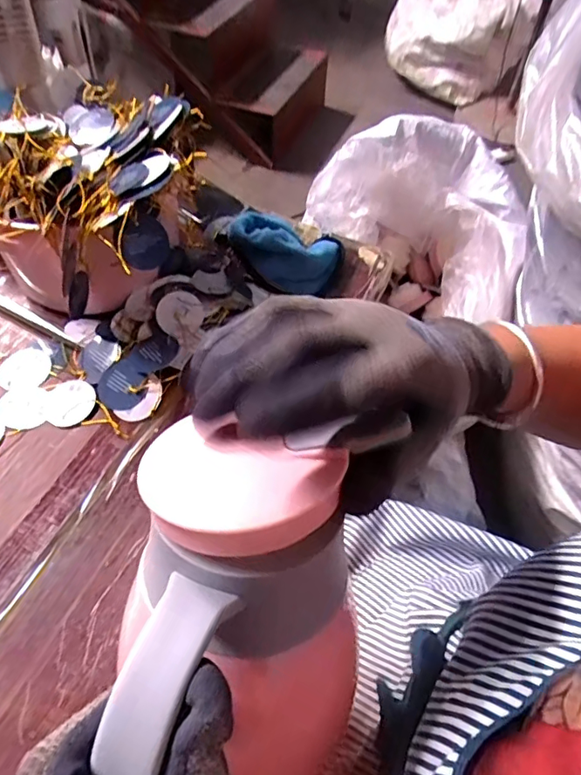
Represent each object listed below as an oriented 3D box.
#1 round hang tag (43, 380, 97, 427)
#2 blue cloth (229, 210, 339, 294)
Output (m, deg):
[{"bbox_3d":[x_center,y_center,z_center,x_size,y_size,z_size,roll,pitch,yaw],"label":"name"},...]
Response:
[{"bbox_3d":[-0.224,0.015,0.534,0.051,0.005,0.049,2,54,-2],"label":"round hang tag"},{"bbox_3d":[-0.009,-0.172,0.647,0.129,0.064,0.097,21,56,12],"label":"blue cloth"}]

